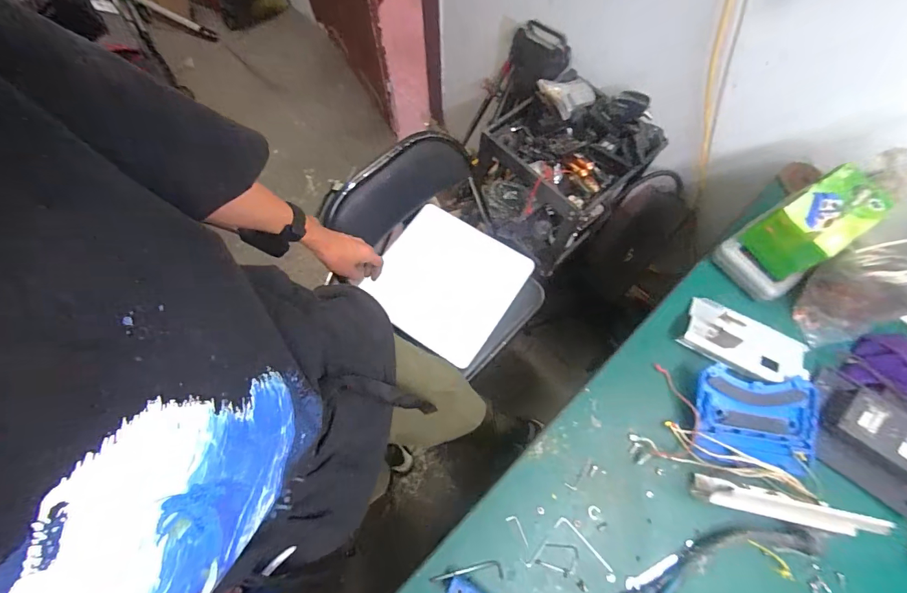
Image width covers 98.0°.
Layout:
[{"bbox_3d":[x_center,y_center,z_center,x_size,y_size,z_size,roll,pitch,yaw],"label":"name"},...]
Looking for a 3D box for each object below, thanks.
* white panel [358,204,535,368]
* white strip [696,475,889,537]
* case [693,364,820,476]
[{"bbox_3d":[-0.023,-0.040,1.111,0.366,0.021,0.361,33,76,7],"label":"white panel"},{"bbox_3d":[0.465,0.298,0.559,0.210,0.064,0.038,4,63,29],"label":"white strip"},{"bbox_3d":[0.482,0.200,0.634,0.179,0.053,0.143,7,66,5],"label":"case"}]

